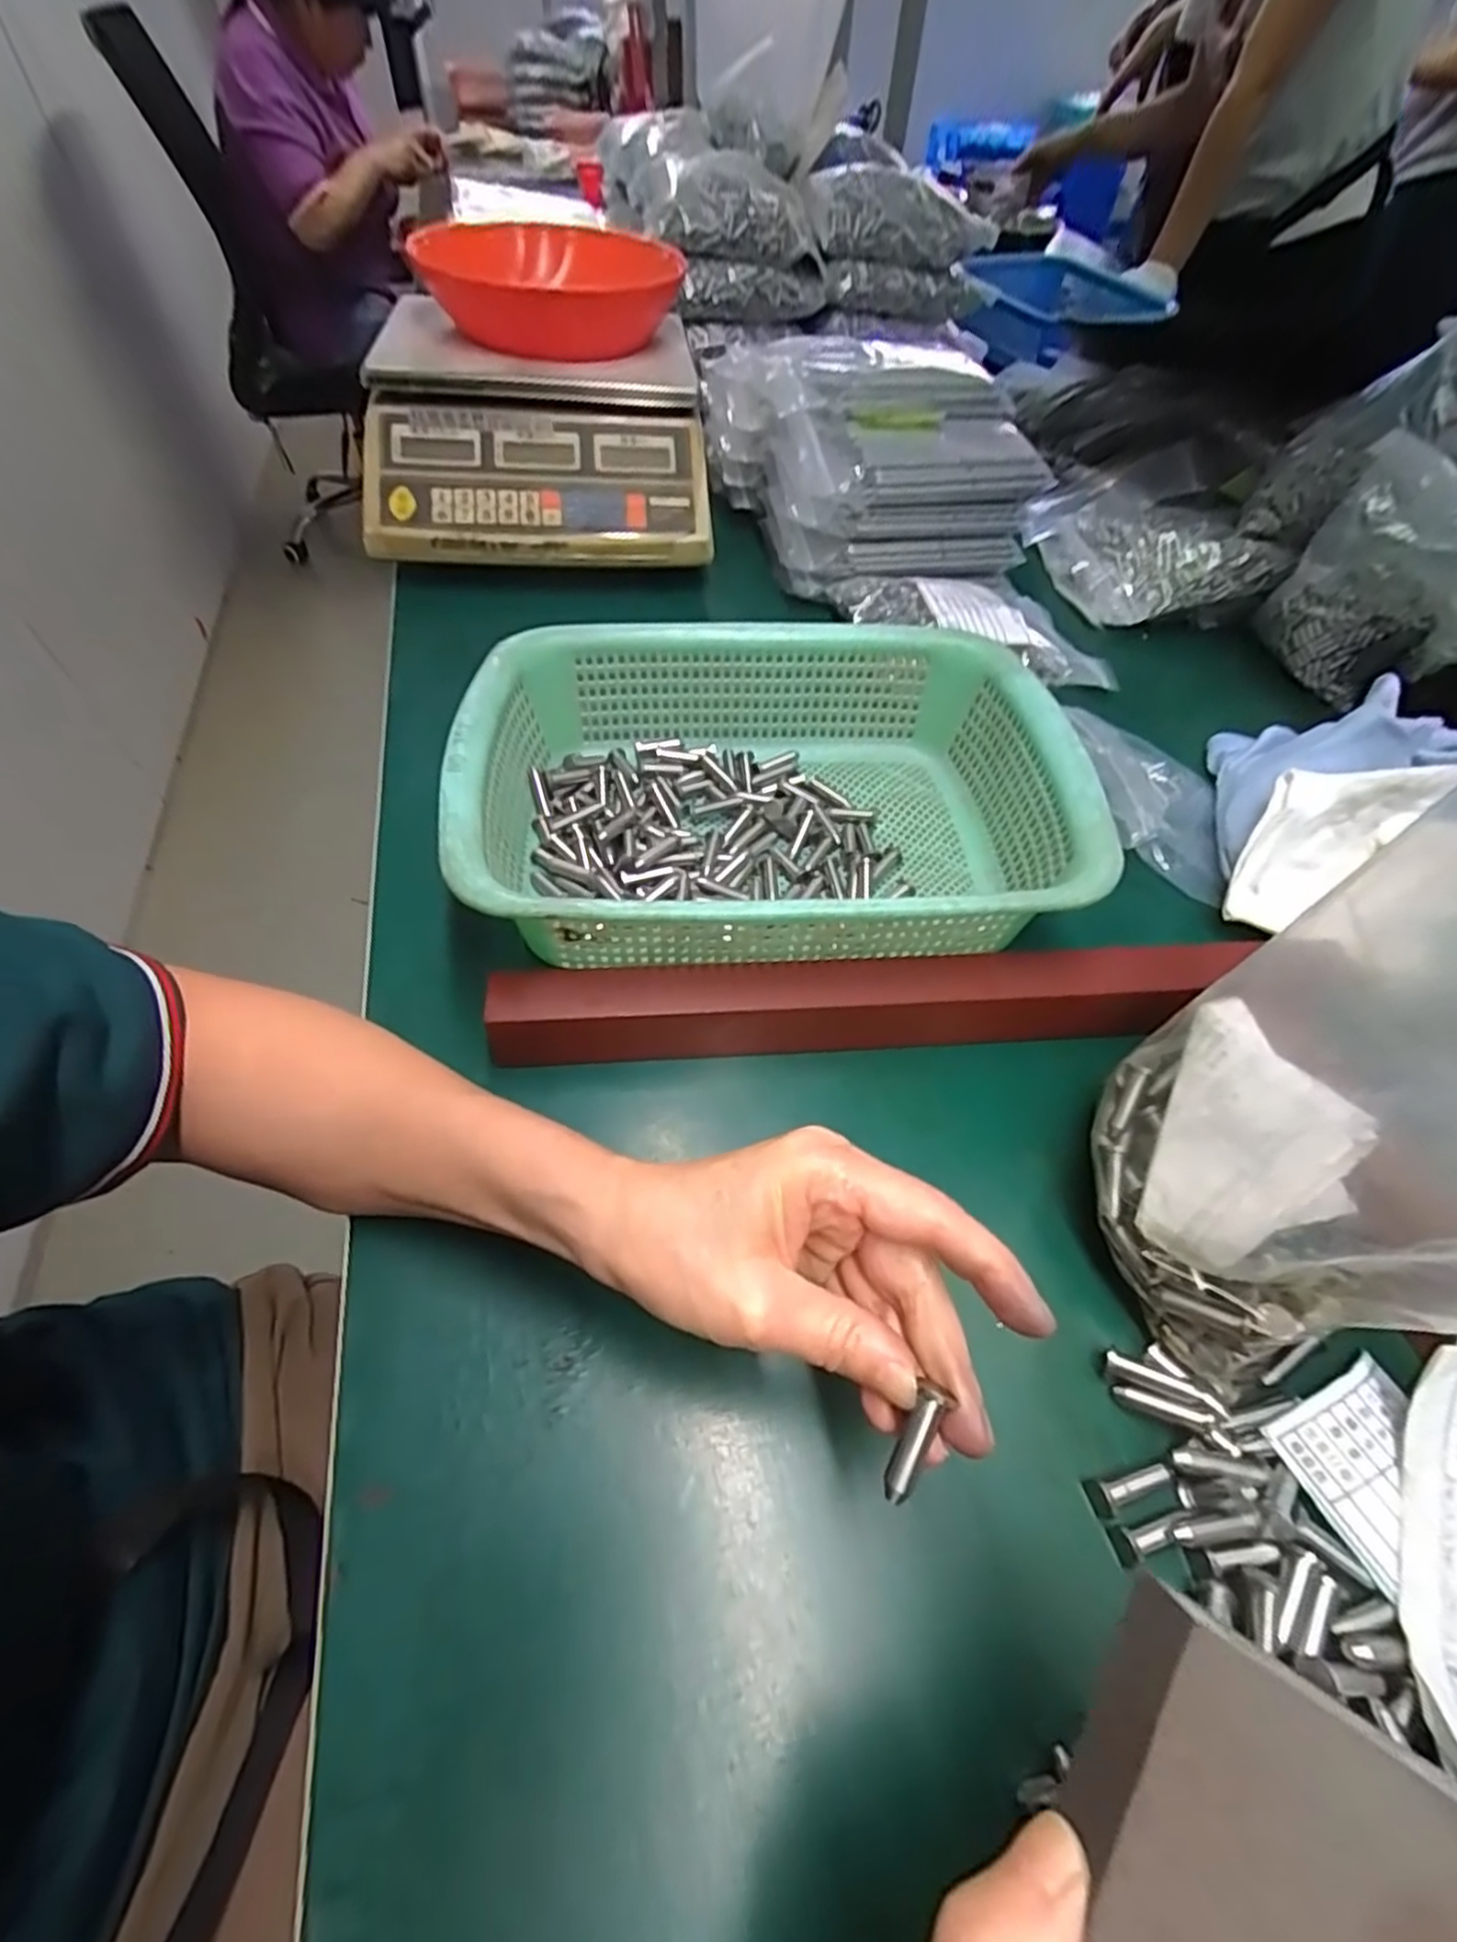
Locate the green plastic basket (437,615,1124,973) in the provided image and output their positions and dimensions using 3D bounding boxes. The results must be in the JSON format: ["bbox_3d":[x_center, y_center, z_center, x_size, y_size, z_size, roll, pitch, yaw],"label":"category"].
[{"bbox_3d":[0.019,-0.089,0.380,0.285,0.084,0.215,-3,54,-4],"label":"green plastic basket"}]

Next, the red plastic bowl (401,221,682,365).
[{"bbox_3d":[-0.141,-0.565,0.610,0.192,0.060,0.222,5,54,1],"label":"red plastic bowl"}]

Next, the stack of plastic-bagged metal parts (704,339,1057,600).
[{"bbox_3d":[0.108,-0.446,0.623,0.209,0.108,0.253,-14,56,-12],"label":"stack of plastic-bagged metal parts"}]

